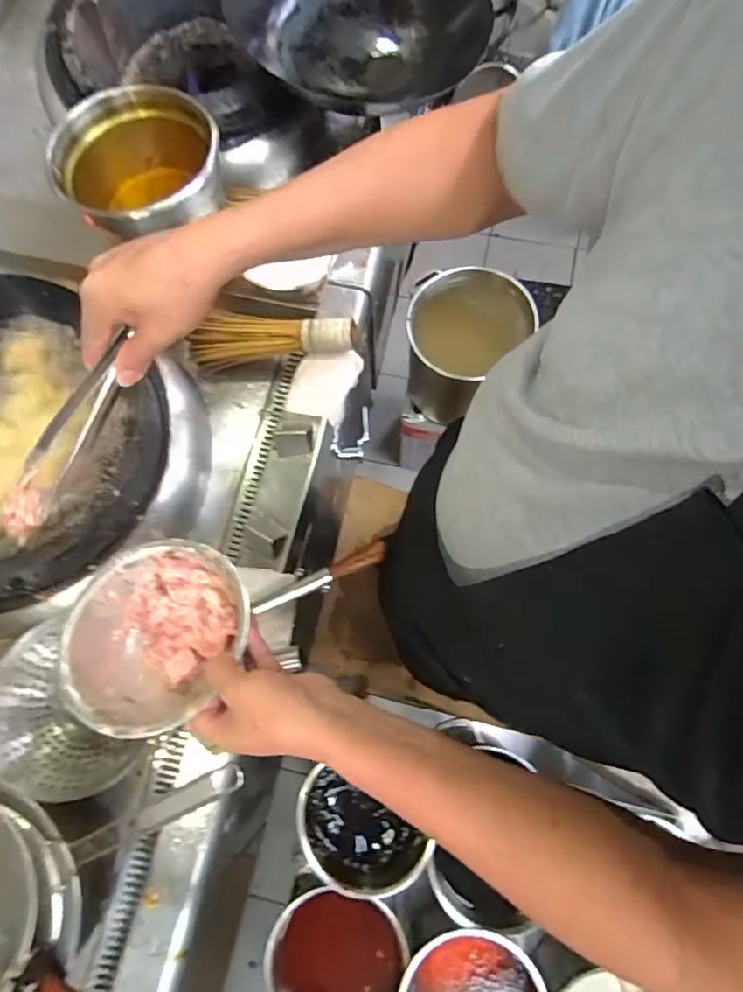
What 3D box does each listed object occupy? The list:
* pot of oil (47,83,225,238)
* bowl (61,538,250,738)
[{"bbox_3d":[-0.325,-0.474,0.759,0.210,0.106,0.221,-1,74,2],"label":"pot of oil"},{"bbox_3d":[-0.198,0.122,0.490,0.153,0.074,0.162,-1,74,2],"label":"bowl"}]

